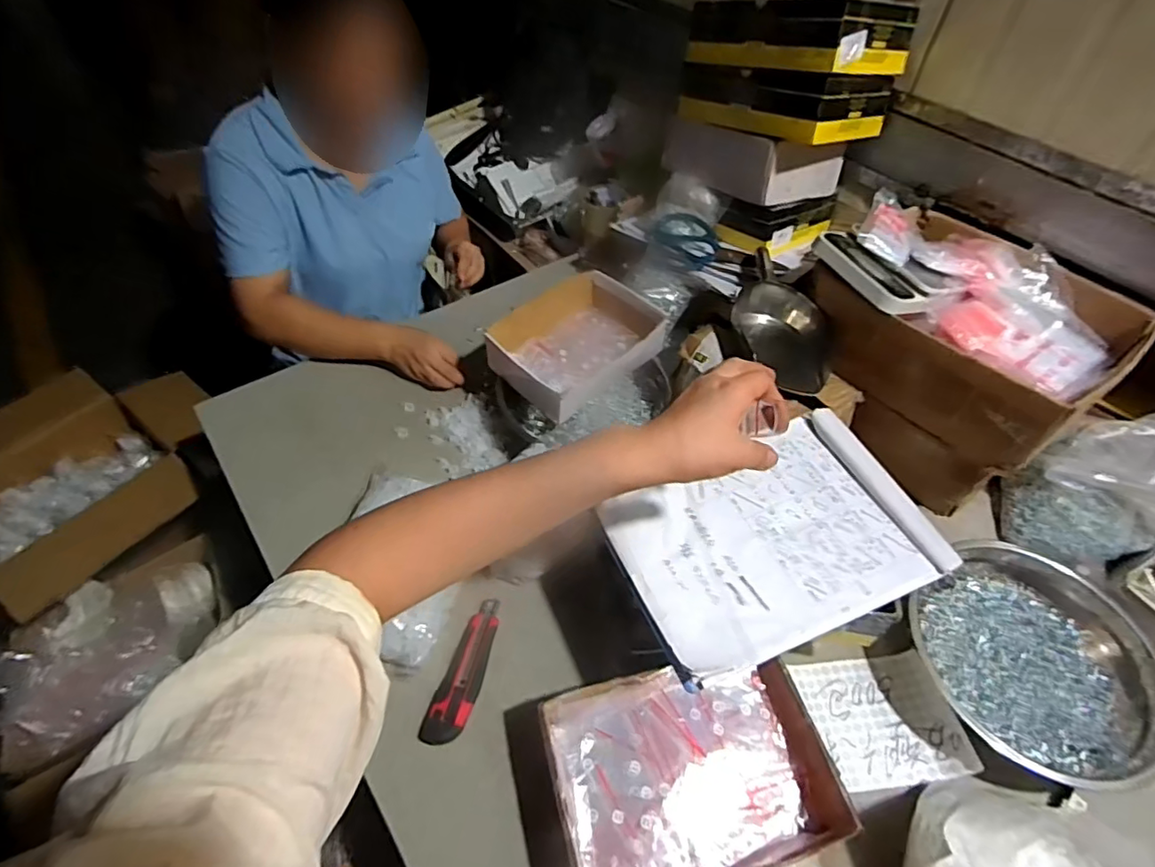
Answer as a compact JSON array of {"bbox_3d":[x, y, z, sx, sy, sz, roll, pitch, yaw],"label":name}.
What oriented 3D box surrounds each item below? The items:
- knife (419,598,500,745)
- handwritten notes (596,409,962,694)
[{"bbox_3d":[-0.119,0.254,0.623,0.043,0.022,0.158,14,51,9],"label":"knife"},{"bbox_3d":[0.192,0.103,0.561,0.297,0.017,0.197,-19,54,-17],"label":"handwritten notes"}]

